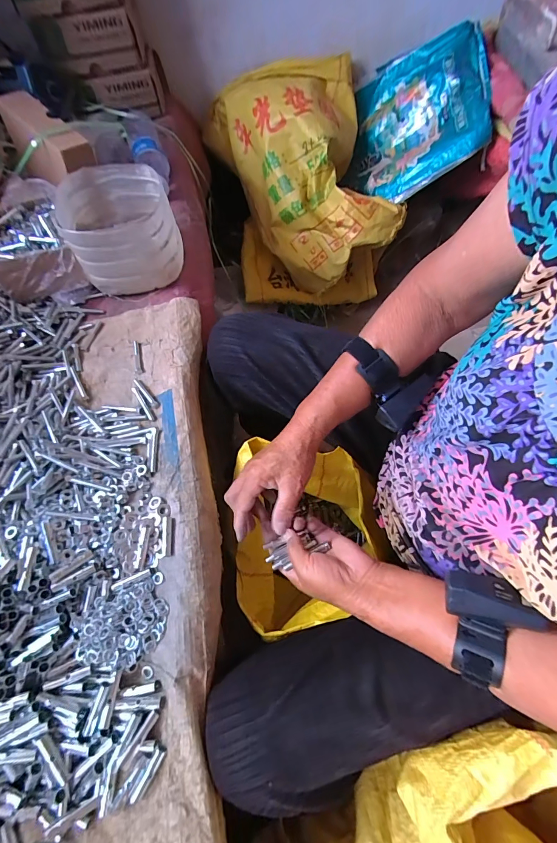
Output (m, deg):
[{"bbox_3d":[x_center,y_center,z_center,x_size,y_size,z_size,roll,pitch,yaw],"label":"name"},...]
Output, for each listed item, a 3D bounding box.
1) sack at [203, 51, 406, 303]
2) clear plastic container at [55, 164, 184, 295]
[{"bbox_3d":[0.067,-0.563,0.895,0.385,0.532,0.284,-12,23,-6],"label":"sack"},{"bbox_3d":[-0.238,-0.290,0.552,0.159,0.121,0.157,-27,65,-7],"label":"clear plastic container"}]

